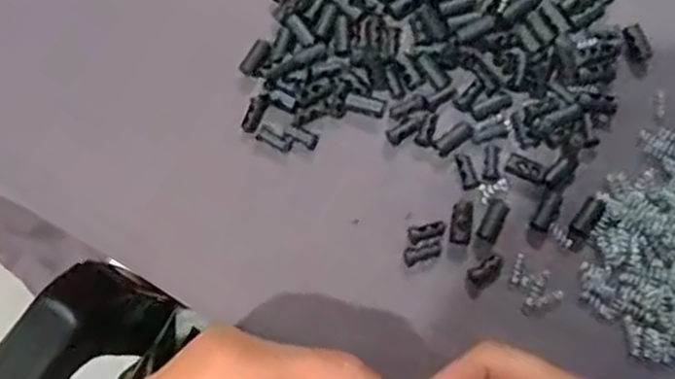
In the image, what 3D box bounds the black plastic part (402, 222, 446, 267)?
[{"bbox_3d":[0.040,0.025,0.334,0.022,0.005,0.016,-16,75,-2],"label":"black plastic part"}]

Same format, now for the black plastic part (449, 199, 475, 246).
[{"bbox_3d":[0.058,0.015,0.335,0.010,0.004,0.021,9,75,4],"label":"black plastic part"}]

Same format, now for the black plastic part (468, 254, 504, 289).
[{"bbox_3d":[0.069,0.037,0.330,0.017,0.004,0.010,-31,76,-7],"label":"black plastic part"}]

